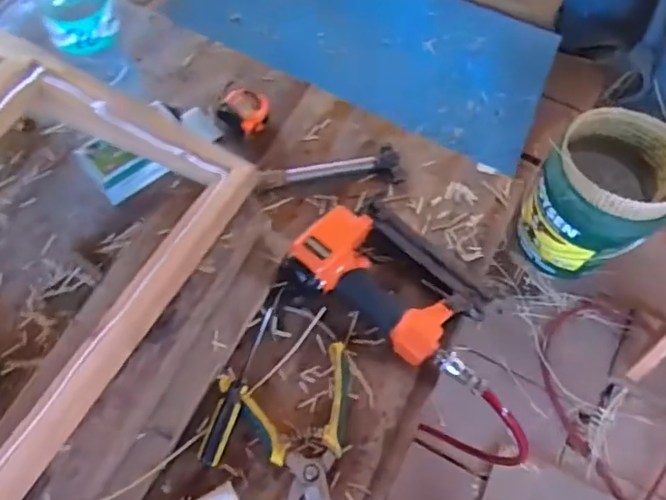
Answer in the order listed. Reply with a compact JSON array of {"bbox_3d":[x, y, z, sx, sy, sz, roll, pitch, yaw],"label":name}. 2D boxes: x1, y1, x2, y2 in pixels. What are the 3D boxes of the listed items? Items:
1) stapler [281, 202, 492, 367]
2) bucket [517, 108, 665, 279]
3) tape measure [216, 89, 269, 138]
[{"bbox_3d":[0.066,0.030,0.702,0.217,0.060,0.140,36,69,13],"label":"stapler"},{"bbox_3d":[0.636,-0.146,1.437,0.293,0.375,0.314,42,70,15],"label":"bucket"},{"bbox_3d":[-0.114,-0.185,0.802,0.059,0.029,0.064,38,69,13],"label":"tape measure"}]

